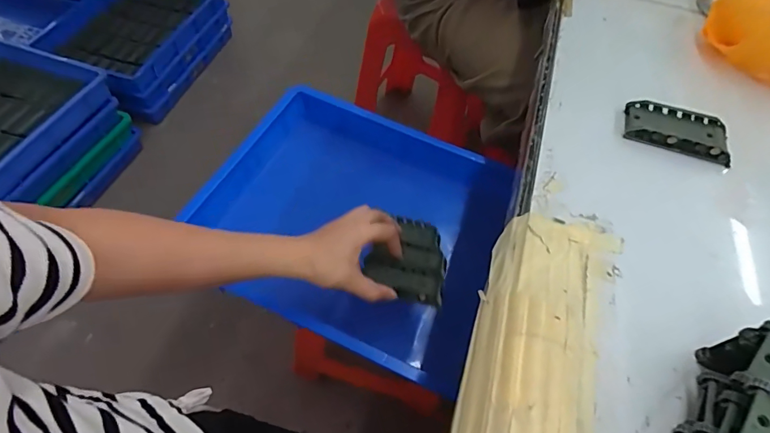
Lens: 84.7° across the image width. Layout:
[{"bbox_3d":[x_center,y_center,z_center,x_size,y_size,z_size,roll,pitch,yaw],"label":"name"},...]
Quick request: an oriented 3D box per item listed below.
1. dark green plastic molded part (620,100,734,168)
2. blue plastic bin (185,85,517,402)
[{"bbox_3d":[0.279,-0.083,0.405,0.092,0.015,0.048,20,57,7],"label":"dark green plastic molded part"},{"bbox_3d":[-0.059,0.007,0.664,0.371,0.148,0.351,24,58,10],"label":"blue plastic bin"}]

